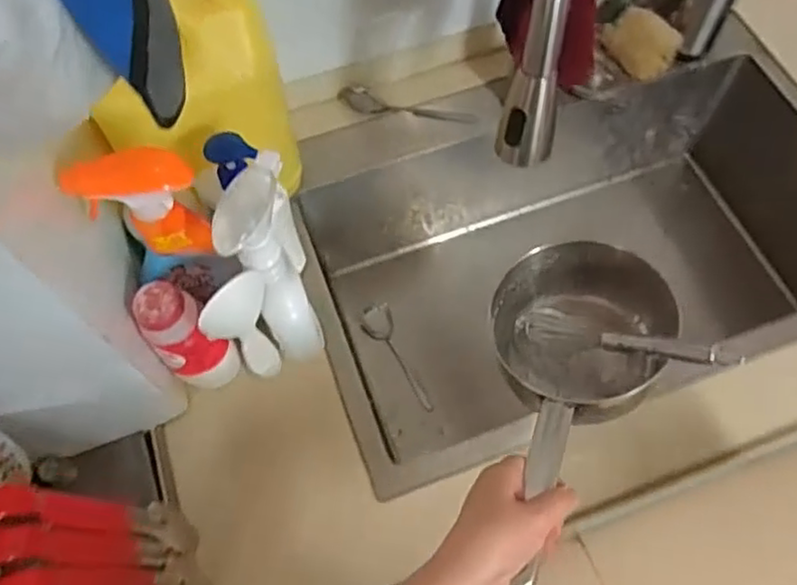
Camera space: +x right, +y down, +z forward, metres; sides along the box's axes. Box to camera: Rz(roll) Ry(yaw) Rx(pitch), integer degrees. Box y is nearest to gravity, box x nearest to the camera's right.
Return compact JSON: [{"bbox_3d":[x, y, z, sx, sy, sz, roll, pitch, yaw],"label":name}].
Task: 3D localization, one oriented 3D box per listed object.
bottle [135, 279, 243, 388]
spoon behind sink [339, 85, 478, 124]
[{"bbox_3d":[-0.200,0.045,0.634,0.055,0.142,0.057,-1,64,1],"label":"bottle"},{"bbox_3d":[0.016,-0.243,0.874,0.186,0.034,0.031,5,62,-19],"label":"spoon behind sink"}]

